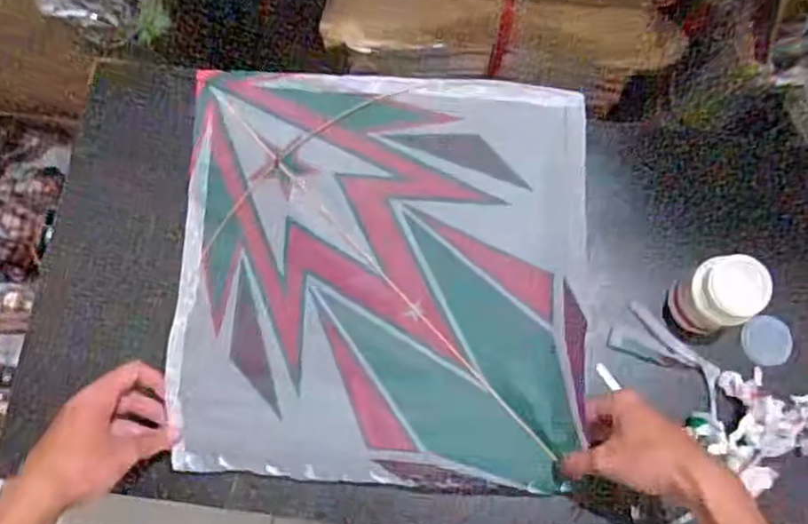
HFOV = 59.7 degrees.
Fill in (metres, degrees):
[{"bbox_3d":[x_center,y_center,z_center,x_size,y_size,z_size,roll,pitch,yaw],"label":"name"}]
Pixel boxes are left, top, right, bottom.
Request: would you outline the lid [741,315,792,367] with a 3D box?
[{"bbox_3d":[0.328,0.070,0.634,0.047,0.008,0.044,0,75,0],"label":"lid"}]

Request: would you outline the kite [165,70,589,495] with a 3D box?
[{"bbox_3d":[-0.015,0.014,0.586,0.326,0.032,0.333,3,91,-4],"label":"kite"}]

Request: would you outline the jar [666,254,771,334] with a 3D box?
[{"bbox_3d":[0.265,0.030,0.602,0.056,0.084,0.055,0,75,0],"label":"jar"}]

